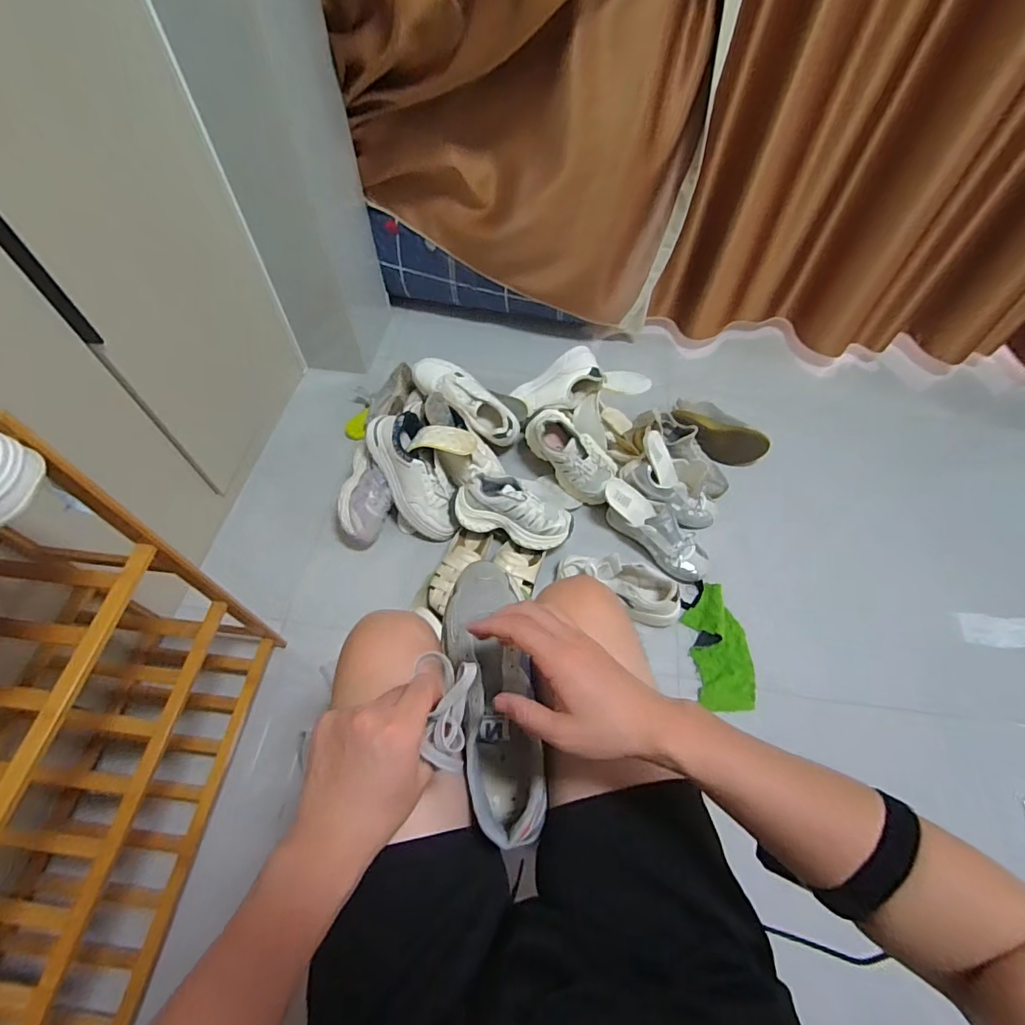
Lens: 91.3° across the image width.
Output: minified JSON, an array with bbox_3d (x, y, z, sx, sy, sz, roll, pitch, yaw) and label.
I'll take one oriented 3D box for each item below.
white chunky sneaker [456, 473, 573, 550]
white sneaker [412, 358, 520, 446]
[{"bbox_3d":[0.003,-0.004,1.073,0.245,0.099,0.112,15,59,9],"label":"white chunky sneaker"},{"bbox_3d":[-0.113,-0.269,1.191,0.295,0.092,0.103,39,65,7],"label":"white sneaker"}]

